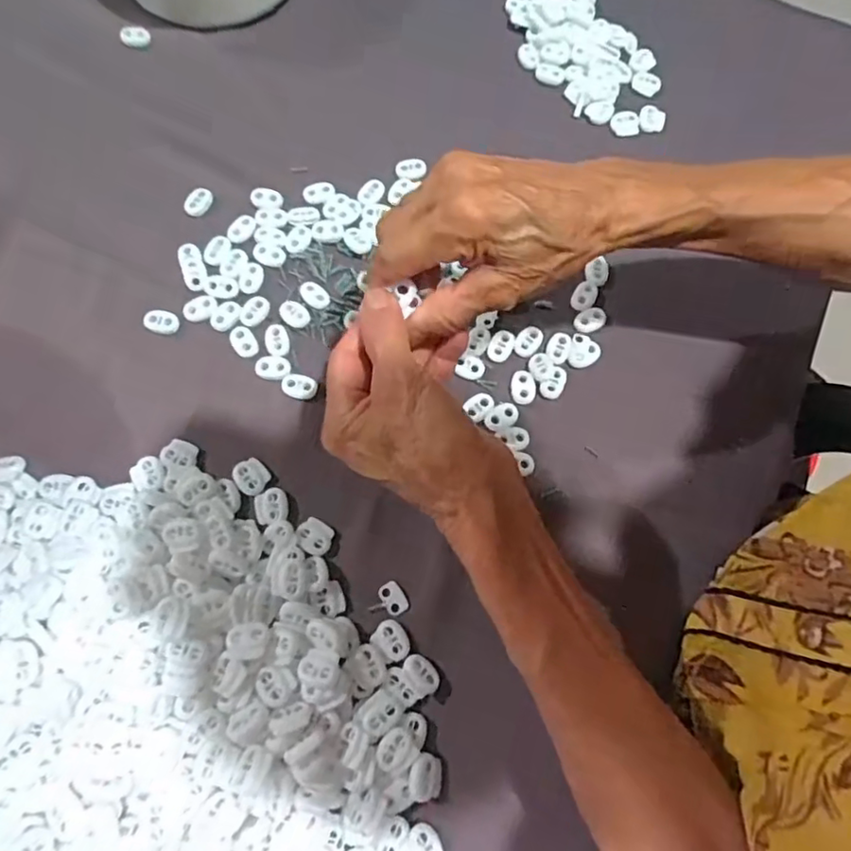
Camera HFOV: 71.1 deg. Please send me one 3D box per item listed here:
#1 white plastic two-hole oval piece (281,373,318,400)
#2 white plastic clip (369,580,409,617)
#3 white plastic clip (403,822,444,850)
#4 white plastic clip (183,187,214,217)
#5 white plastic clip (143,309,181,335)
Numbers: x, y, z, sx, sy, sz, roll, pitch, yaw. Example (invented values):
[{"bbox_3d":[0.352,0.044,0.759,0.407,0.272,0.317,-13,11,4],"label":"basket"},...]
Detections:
[{"bbox_3d":[-0.080,-0.025,0.378,0.022,0.004,0.015,18,74,3],"label":"white plastic two-hole oval piece"},{"bbox_3d":[-0.022,0.101,0.342,0.020,0.004,0.019,-30,77,-10],"label":"white plastic clip"},{"bbox_3d":[-0.001,0.216,0.302,0.019,0.005,0.021,-23,76,-8],"label":"white plastic clip"},{"bbox_3d":[-0.159,-0.158,0.417,0.016,0.004,0.022,35,75,8],"label":"white plastic clip"},{"bbox_3d":[-0.173,-0.068,0.389,0.023,0.006,0.015,17,74,3],"label":"white plastic clip"}]

